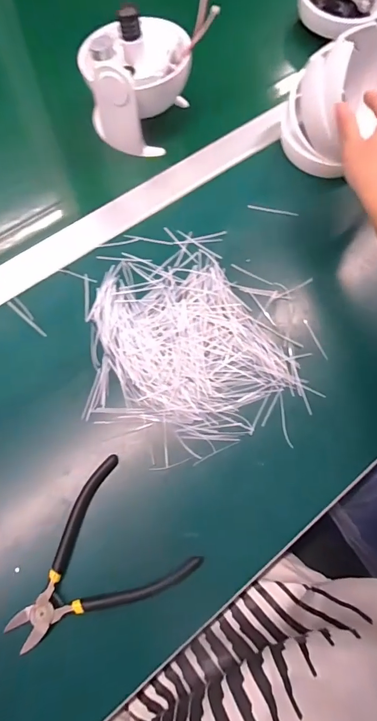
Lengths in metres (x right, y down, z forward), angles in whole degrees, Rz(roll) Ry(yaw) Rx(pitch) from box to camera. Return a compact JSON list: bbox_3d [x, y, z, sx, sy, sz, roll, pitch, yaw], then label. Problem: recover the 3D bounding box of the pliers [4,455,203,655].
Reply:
[{"bbox_3d":[-0.080,0.172,0.321,0.140,0.013,0.116,-41,77,-14],"label":"pliers"}]

